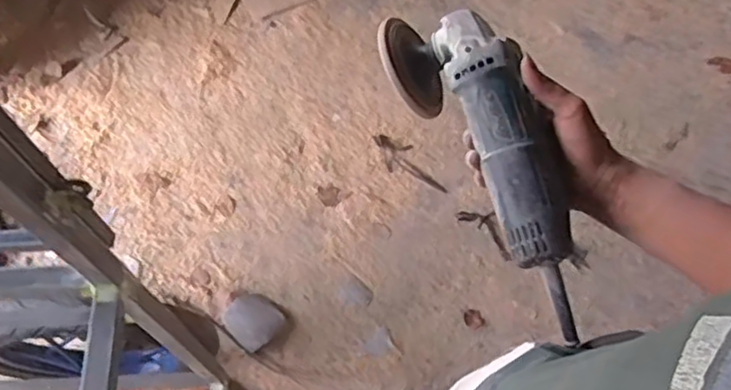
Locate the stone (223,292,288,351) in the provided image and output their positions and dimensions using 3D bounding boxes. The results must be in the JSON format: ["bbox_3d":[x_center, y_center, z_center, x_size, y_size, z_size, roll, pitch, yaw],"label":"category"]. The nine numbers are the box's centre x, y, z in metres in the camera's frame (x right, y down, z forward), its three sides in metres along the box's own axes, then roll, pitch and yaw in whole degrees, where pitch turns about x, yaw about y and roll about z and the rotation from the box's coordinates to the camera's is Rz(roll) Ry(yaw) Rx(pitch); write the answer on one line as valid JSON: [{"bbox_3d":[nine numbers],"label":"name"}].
[{"bbox_3d":[-0.276,0.302,1.590,0.126,0.050,0.124,37,67,17],"label":"stone"}]

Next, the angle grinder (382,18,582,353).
[{"bbox_3d":[0.123,-0.047,0.583,0.091,0.086,0.327,-23,70,-13],"label":"angle grinder"}]

